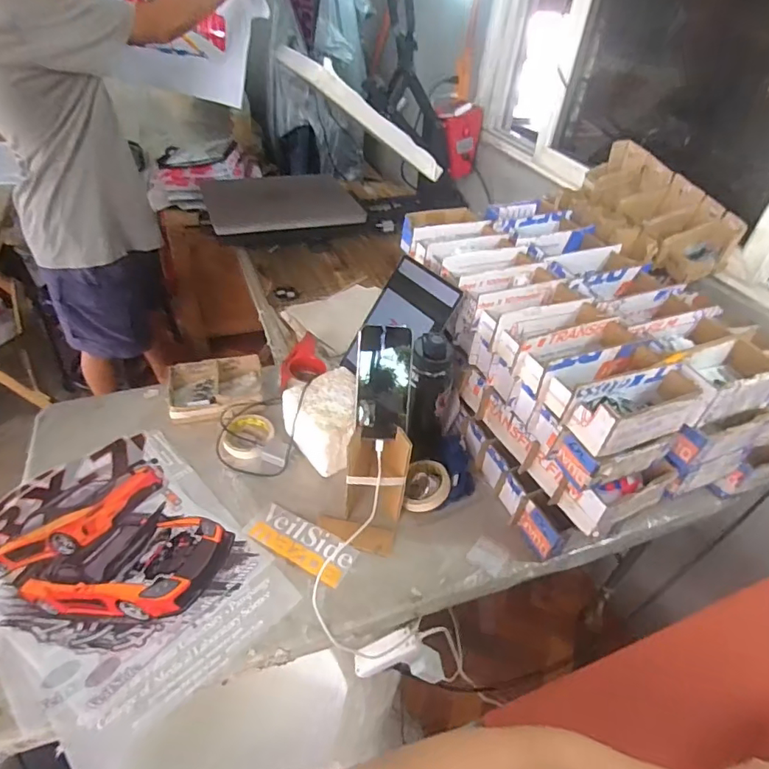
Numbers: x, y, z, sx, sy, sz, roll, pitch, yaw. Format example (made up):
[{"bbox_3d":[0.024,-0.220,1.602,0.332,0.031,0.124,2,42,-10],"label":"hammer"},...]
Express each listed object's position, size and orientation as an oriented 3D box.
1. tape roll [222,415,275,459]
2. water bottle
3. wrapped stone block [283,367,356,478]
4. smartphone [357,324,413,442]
[{"bbox_3d":[-0.260,0.095,0.967,0.085,0.022,0.100,19,43,14],"label":"tape roll"},{"bbox_3d":[0.072,0.029,0.858,0.078,0.239,0.074,5,41,-1],"label":"water bottle"},{"bbox_3d":[-0.121,0.067,0.945,0.134,0.116,0.178,2,42,-6],"label":"wrapped stone block"},{"bbox_3d":[0.000,0.000,0.746,0.076,0.168,0.015,2,9,-5],"label":"smartphone"}]

